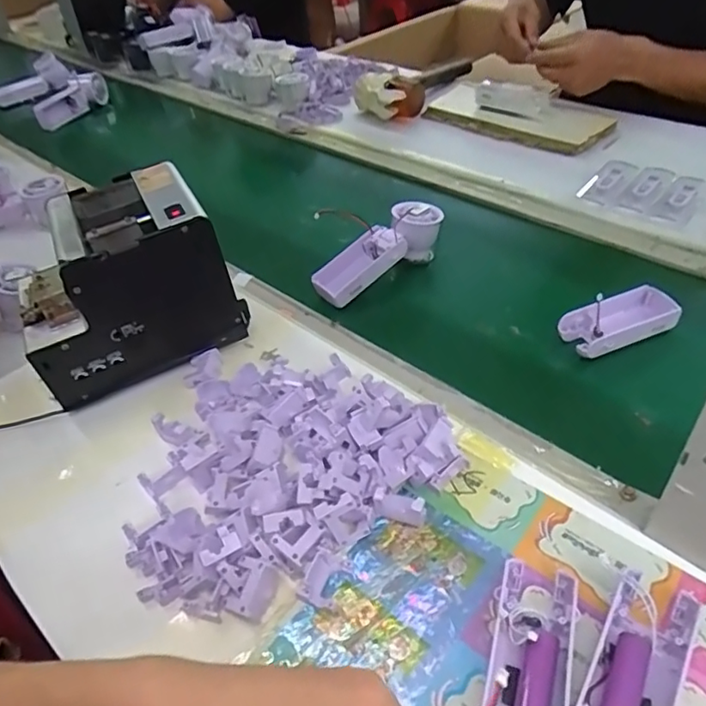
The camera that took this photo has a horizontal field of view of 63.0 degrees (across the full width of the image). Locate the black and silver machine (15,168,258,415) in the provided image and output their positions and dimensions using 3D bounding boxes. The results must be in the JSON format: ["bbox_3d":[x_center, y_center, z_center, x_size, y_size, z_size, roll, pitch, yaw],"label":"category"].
[{"bbox_3d":[-0.213,-0.068,0.545,0.178,0.153,0.140,-18,45,-11],"label":"black and silver machine"}]

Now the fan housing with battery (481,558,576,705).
[{"bbox_3d":[0.103,0.177,0.332,0.045,0.028,0.107,10,47,16],"label":"fan housing with battery"}]

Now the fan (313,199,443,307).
[{"bbox_3d":[0.032,-0.106,0.649,0.160,0.068,0.051,-35,49,-7],"label":"fan"}]

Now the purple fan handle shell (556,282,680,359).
[{"bbox_3d":[0.256,-0.028,0.555,0.108,0.033,0.049,-20,46,-13],"label":"purple fan handle shell"}]

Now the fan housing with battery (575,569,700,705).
[{"bbox_3d":[0.160,0.180,0.326,0.046,0.024,0.105,22,51,26],"label":"fan housing with battery"}]

